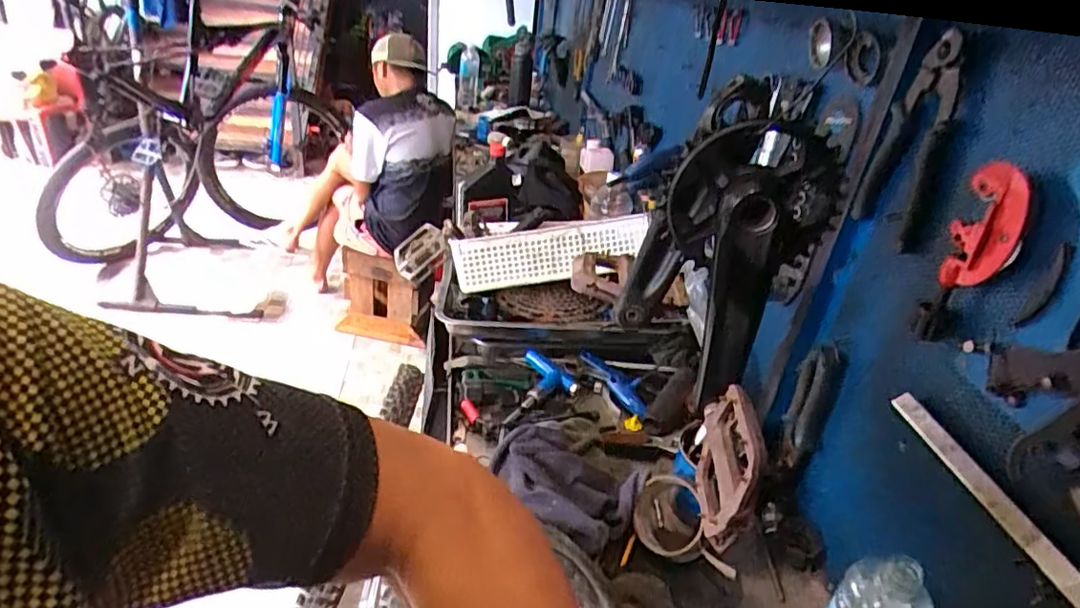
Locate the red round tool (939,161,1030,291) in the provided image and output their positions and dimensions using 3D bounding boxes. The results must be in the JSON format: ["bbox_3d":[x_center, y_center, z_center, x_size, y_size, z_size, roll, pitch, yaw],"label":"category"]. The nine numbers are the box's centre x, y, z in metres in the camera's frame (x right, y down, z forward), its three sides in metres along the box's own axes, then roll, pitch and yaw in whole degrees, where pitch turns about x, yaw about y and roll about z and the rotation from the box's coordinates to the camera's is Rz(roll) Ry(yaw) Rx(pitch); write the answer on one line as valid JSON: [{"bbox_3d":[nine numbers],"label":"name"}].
[{"bbox_3d":[0.350,-0.058,0.481,0.044,0.099,0.015,29,35,33],"label":"red round tool"}]

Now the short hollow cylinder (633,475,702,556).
[{"bbox_3d":[0.145,0.234,0.677,0.078,0.026,0.085,-12,57,29],"label":"short hollow cylinder"}]

